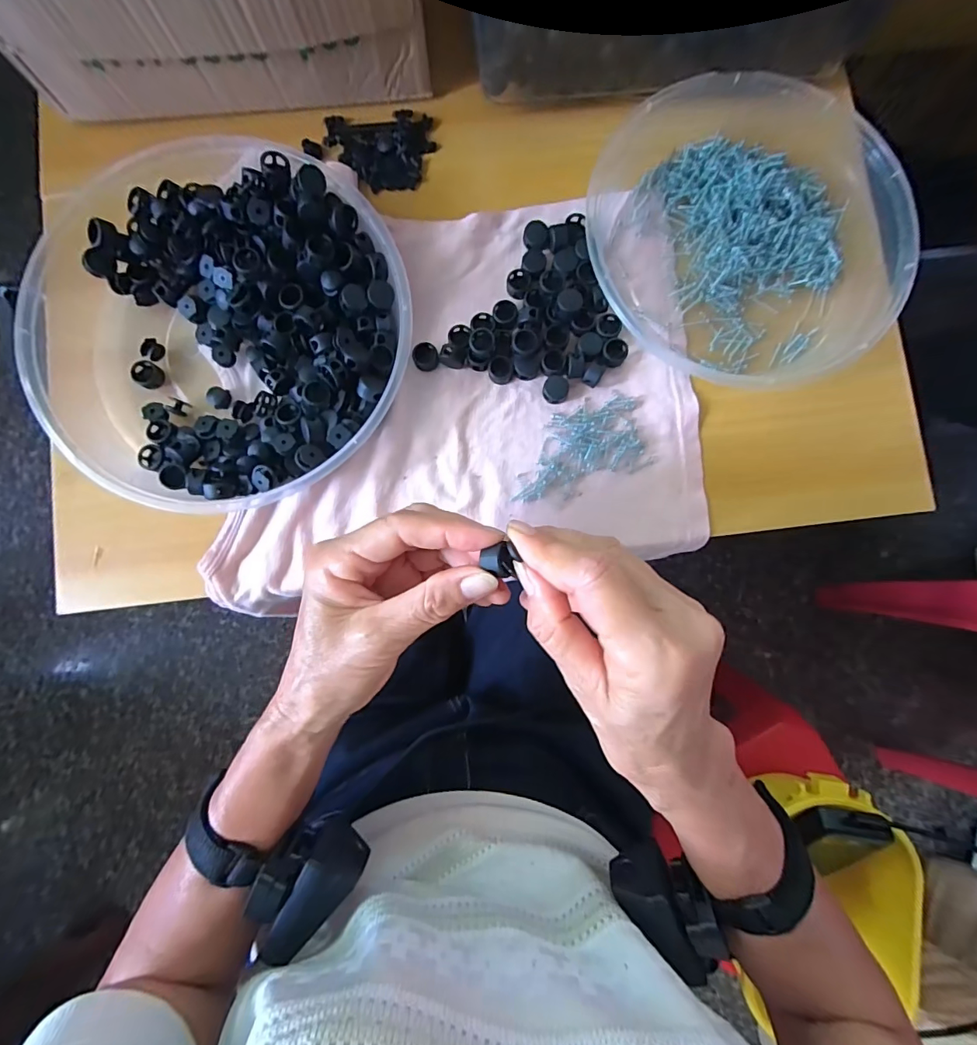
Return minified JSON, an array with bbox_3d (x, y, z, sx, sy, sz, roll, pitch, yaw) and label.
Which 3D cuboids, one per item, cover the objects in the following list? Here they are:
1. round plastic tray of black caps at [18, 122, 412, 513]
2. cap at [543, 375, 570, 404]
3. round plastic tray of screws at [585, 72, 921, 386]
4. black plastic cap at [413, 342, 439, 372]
[{"bbox_3d":[-0.177,-0.128,0.296,0.247,0.044,0.224,30,86,1],"label":"round plastic tray of black caps"},{"bbox_3d":[0.045,-0.090,0.305,0.017,0.005,0.019,32,86,1],"label":"cap"},{"bbox_3d":[0.179,-0.209,0.308,0.202,0.052,0.218,0,86,-1],"label":"round plastic tray of screws"},{"bbox_3d":[-0.042,-0.113,0.308,0.017,0.006,0.017,0,86,-1],"label":"black plastic cap"}]

